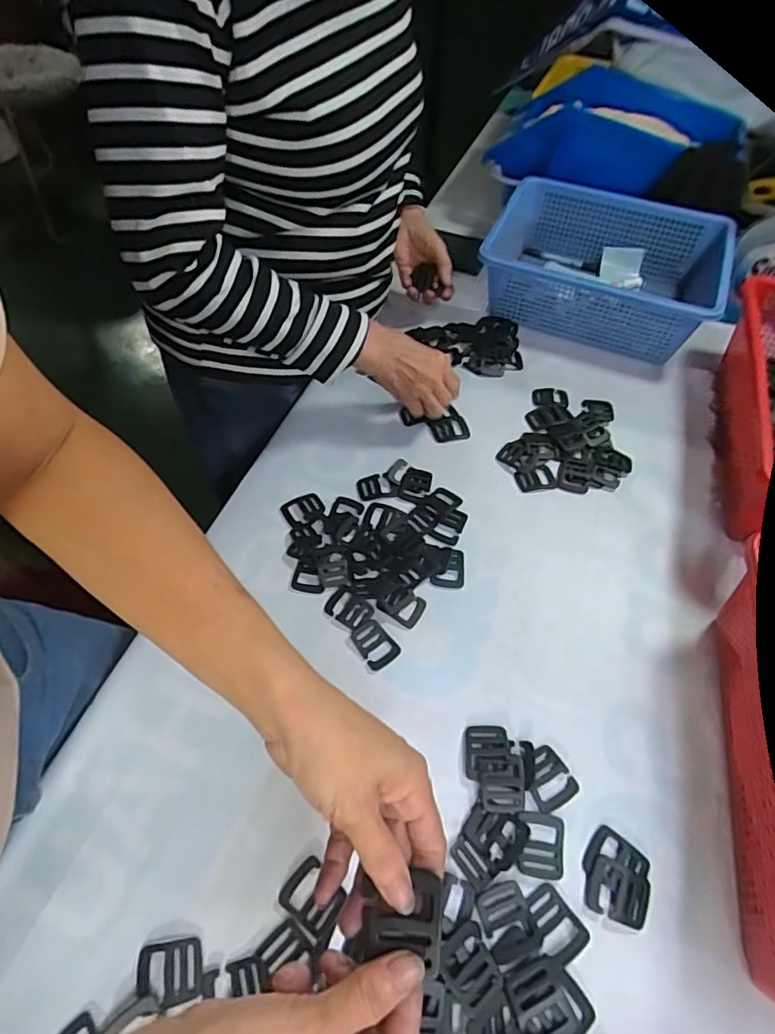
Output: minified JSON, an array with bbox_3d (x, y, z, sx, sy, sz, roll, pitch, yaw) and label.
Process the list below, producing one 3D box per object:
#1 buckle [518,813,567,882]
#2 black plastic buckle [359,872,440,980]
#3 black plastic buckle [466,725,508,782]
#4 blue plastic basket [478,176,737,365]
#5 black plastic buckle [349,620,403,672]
[{"bbox_3d":[0.118,0.252,0.414,0.035,0.004,0.042,7,57,4],"label":"buckle"},{"bbox_3d":[0.006,0.199,0.265,0.040,0.006,0.038,-6,56,15],"label":"black plastic buckle"},{"bbox_3d":[0.083,0.196,0.450,0.034,0.009,0.042,4,57,2],"label":"black plastic buckle"},{"bbox_3d":[0.298,-0.348,0.759,0.306,0.100,0.215,20,59,12],"label":"blue plastic basket"},{"bbox_3d":[-0.012,0.118,0.500,0.033,0.004,0.047,-36,64,-22],"label":"black plastic buckle"}]

